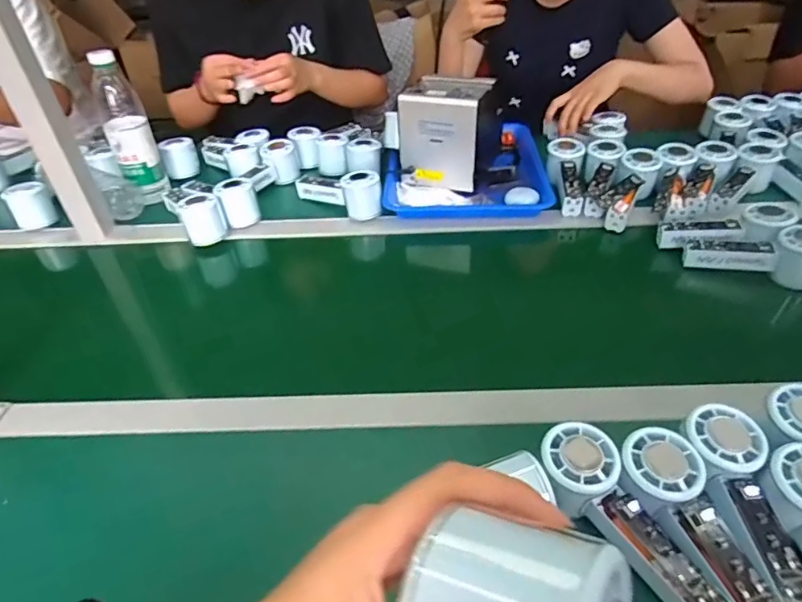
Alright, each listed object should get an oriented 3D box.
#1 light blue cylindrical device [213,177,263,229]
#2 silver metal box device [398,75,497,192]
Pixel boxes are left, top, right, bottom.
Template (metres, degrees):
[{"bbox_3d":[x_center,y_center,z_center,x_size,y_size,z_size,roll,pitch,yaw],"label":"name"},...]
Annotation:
[{"bbox_3d":[-0.247,-0.149,0.781,0.056,0.058,0.053,-1,40,1],"label":"light blue cylindrical device"},{"bbox_3d":[0.073,-0.272,0.823,0.122,0.140,0.111,14,42,19],"label":"silver metal box device"}]

